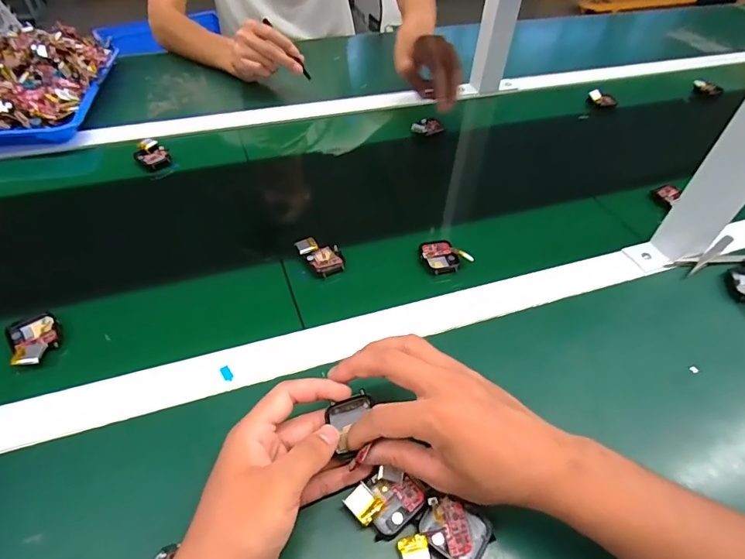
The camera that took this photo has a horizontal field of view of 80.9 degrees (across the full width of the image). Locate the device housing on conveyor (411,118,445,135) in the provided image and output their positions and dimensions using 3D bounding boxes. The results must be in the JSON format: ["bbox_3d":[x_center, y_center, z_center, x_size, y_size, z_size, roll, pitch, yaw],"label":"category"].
[{"bbox_3d":[0.083,-0.236,0.677,0.046,0.012,0.034,-16,51,-18],"label":"device housing on conveyor"}]

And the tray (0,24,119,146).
[{"bbox_3d":[-0.542,-0.305,0.649,0.241,0.080,0.285,-3,48,-7],"label":"tray"}]

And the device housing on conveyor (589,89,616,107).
[{"bbox_3d":[0.401,-0.317,0.764,0.054,0.020,0.016,20,45,-8],"label":"device housing on conveyor"}]

